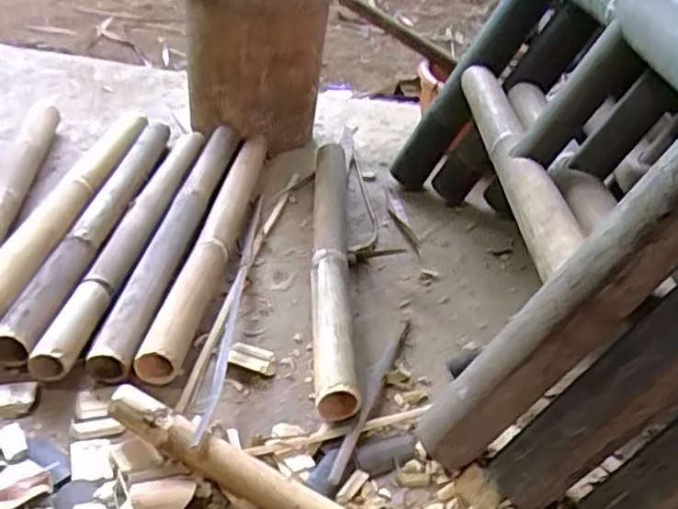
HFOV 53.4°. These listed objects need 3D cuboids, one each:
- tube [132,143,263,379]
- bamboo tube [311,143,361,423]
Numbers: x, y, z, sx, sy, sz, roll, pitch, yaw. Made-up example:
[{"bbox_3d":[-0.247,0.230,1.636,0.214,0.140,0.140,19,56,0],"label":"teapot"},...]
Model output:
[{"bbox_3d":[-0.184,-0.035,1.042,0.051,0.043,0.636,7,34,2],"label":"tube"},{"bbox_3d":[-0.011,-0.003,0.997,0.053,0.063,0.602,3,34,-4],"label":"bamboo tube"}]

